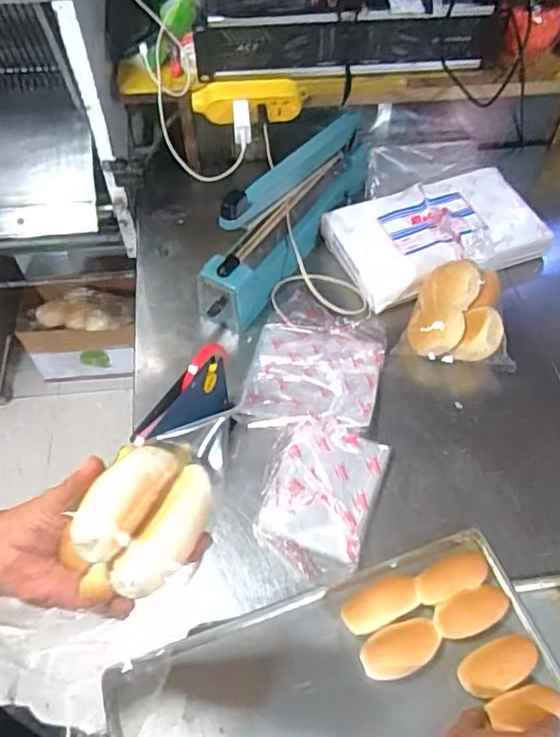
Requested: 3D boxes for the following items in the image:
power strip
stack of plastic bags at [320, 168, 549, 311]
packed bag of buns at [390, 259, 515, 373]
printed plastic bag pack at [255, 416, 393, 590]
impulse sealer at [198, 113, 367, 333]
[{"bbox_3d":[-0.052,-0.422,0.931,0.175,0.053,0.041,-4,55,-2],"label":"power strip"},{"bbox_3d":[0.249,-0.216,0.950,0.314,0.075,0.194,-18,57,-12],"label":"stack of plastic bags"},{"bbox_3d":[0.257,-0.077,0.836,0.157,0.078,0.133,10,56,8],"label":"packed bag of buns"},{"bbox_3d":[0.046,0.152,0.716,0.134,0.041,0.190,17,57,12],"label":"printed plastic bag pack"},{"bbox_3d":[0.015,-0.253,0.925,0.083,0.200,0.399,28,60,19],"label":"impulse sealer"}]

